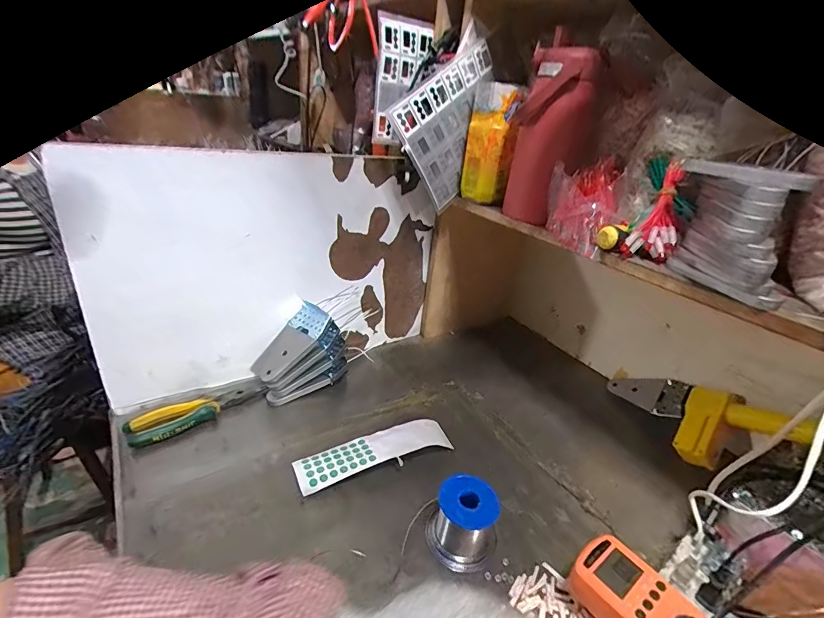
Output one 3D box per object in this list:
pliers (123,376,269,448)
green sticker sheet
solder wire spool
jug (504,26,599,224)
[{"bbox_3d":[-0.309,0.147,0.584,0.051,0.028,0.183,26,32,33],"label":"pliers"},{"bbox_3d":[-0.051,0.192,0.545,0.210,0.032,0.060,-7,30,-25],"label":"green sticker sheet"},{"bbox_3d":[0.056,0.231,0.440,0.074,0.066,0.064,12,27,11],"label":"solder wire spool"},{"bbox_3d":[0.179,-0.221,0.528,0.092,0.208,0.065,17,28,20],"label":"jug"}]

